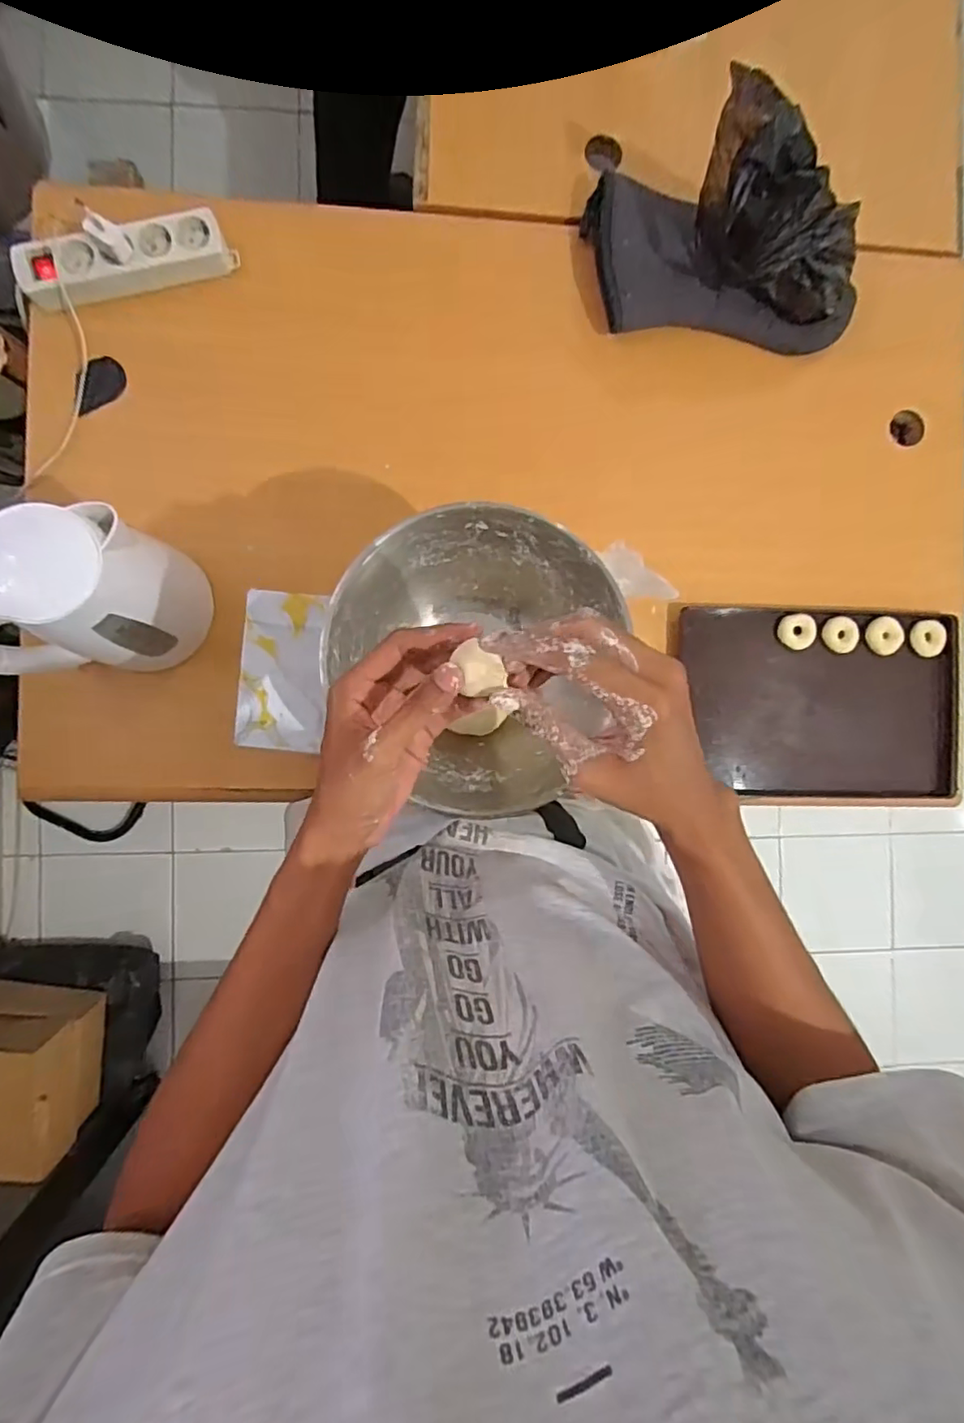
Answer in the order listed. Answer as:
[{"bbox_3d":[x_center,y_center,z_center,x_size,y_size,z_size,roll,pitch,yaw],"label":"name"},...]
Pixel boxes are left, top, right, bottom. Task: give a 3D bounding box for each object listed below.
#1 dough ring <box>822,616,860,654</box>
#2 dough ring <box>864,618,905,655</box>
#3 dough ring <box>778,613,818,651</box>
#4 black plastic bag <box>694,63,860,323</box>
[{"bbox_3d":[0.468,-0.100,0.785,0.043,0.016,0.048,-1,89,-4],"label":"dough ring"},{"bbox_3d":[0.525,-0.099,0.782,0.045,0.017,0.050,-4,90,-4],"label":"dough ring"},{"bbox_3d":[0.409,-0.103,0.782,0.040,0.024,0.045,-9,90,-4],"label":"dough ring"},{"bbox_3d":[0.328,-0.529,0.653,0.224,0.136,0.082,26,88,-3],"label":"black plastic bag"}]

